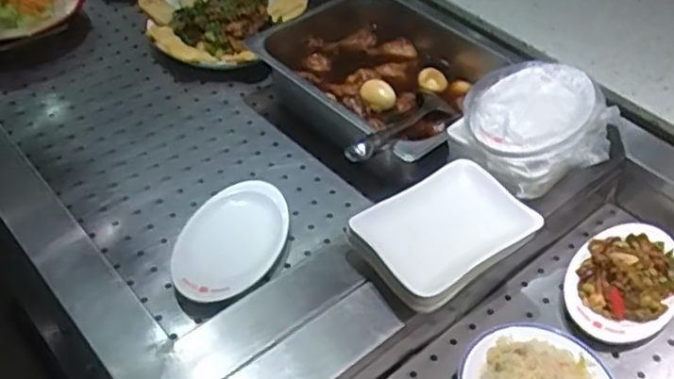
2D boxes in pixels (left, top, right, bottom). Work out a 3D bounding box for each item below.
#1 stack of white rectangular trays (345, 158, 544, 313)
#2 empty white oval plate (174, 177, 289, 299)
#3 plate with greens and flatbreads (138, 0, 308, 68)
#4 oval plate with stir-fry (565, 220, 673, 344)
[{"bbox_3d":[0.108,0.044,0.691,0.169,0.051,0.120,-29,53,-25],"label":"stack of white rectangular trays"},{"bbox_3d":[-0.120,0.057,0.794,0.115,0.020,0.183,13,47,12],"label":"empty white oval plate"},{"bbox_3d":[-0.190,-0.292,1.138,0.238,0.072,0.247,0,46,0],"label":"plate with greens and flatbreads"},{"bbox_3d":[0.326,0.095,0.755,0.110,0.033,0.183,26,51,22],"label":"oval plate with stir-fry"}]

